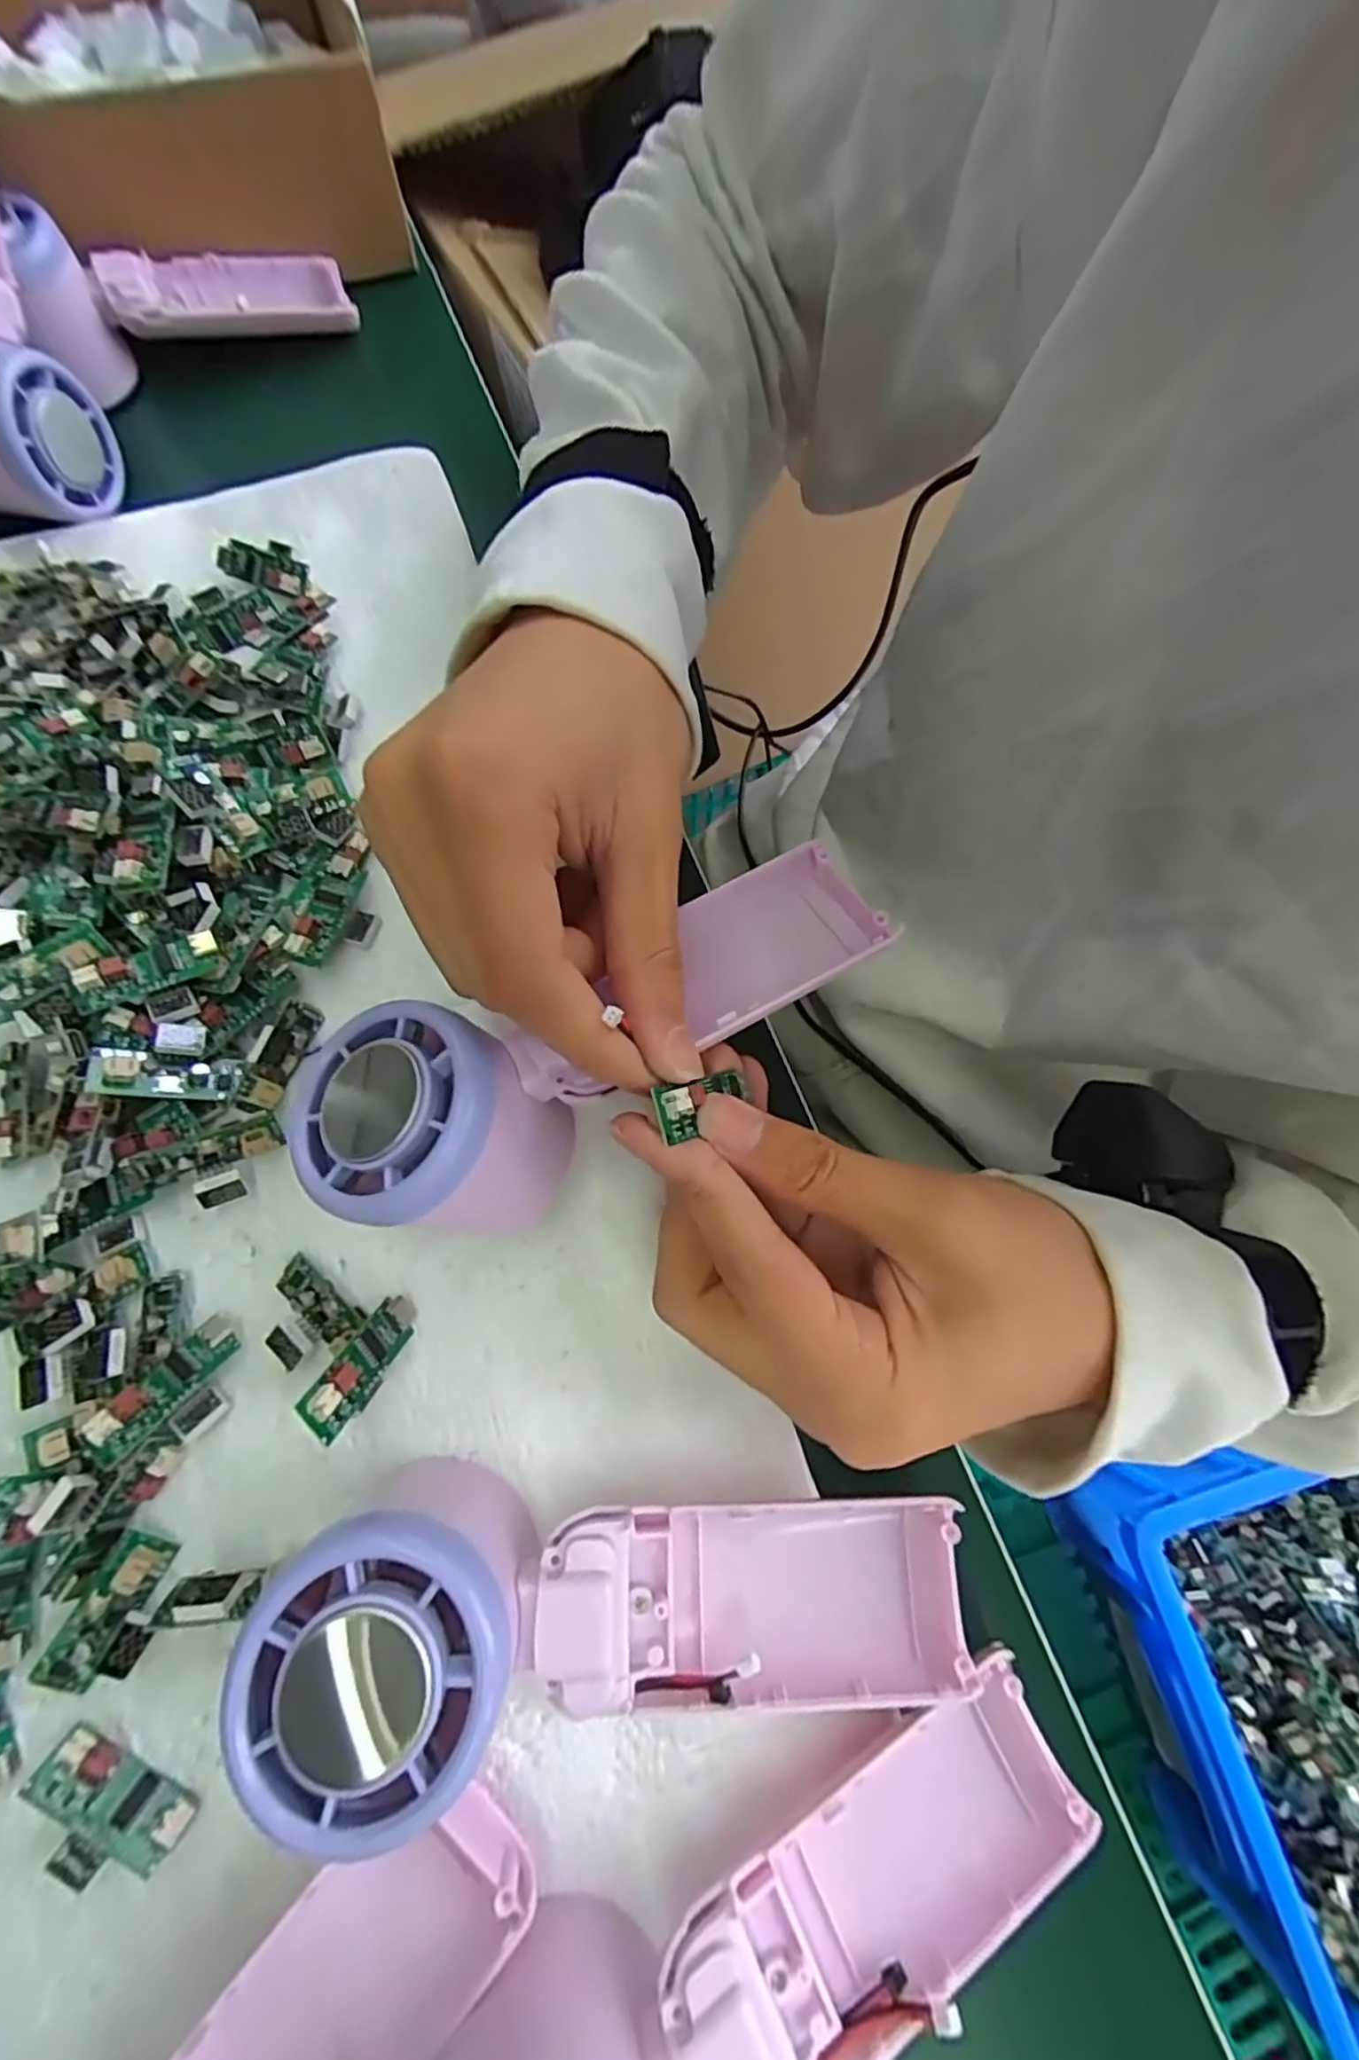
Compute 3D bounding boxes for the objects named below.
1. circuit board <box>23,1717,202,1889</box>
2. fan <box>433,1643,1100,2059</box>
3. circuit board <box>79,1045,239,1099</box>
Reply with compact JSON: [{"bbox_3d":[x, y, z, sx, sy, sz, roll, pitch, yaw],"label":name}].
[{"bbox_3d":[-0.142,0.192,0.171,0.038,0.006,0.020,29,40,4],"label":"circuit board"},{"bbox_3d":[0.019,0.214,0.158,0.167,0.052,0.059,-10,72,-27],"label":"fan"},{"bbox_3d":[-0.159,0.013,0.216,0.038,0.008,0.013,10,69,-39],"label":"circuit board"}]

